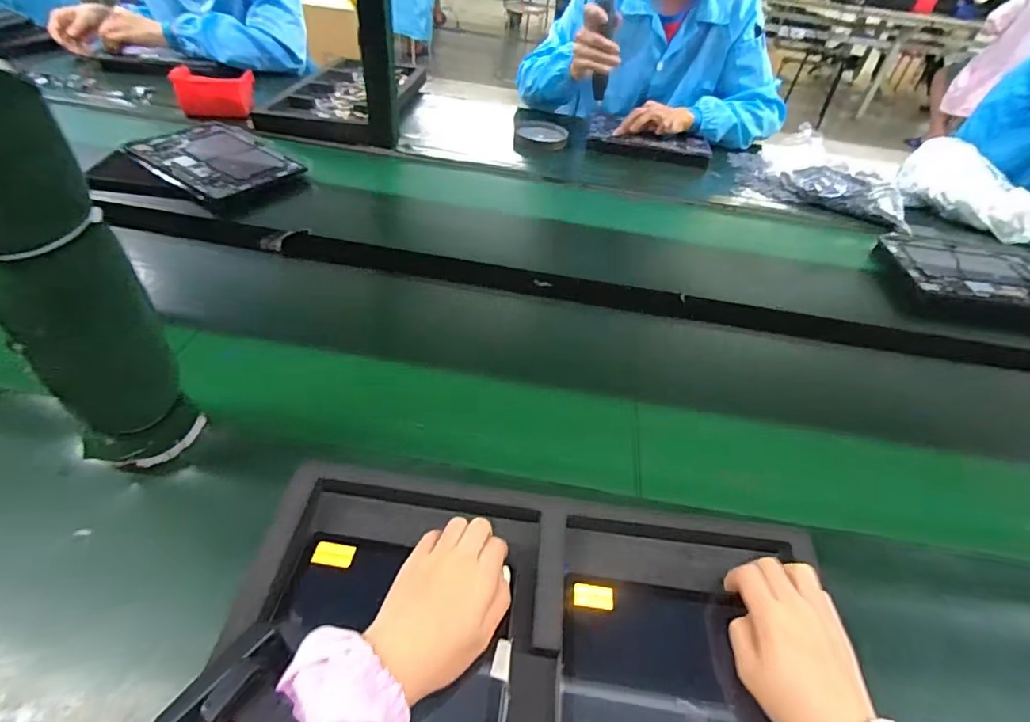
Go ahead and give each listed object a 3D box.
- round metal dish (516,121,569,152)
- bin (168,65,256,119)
[{"bbox_3d":[0.057,-0.464,1.039,0.102,0.016,0.094,7,45,0],"label":"round metal dish"},{"bbox_3d":[-0.537,-0.488,0.913,0.122,0.056,0.090,-6,47,-14],"label":"bin"}]

